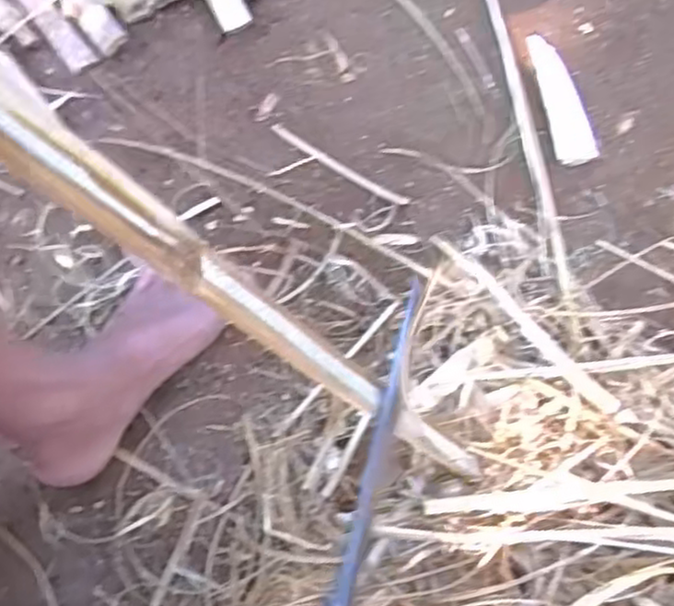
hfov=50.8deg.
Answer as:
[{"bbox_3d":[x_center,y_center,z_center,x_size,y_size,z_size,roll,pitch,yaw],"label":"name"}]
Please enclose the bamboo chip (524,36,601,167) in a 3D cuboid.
[{"bbox_3d":[0.246,-0.224,0.777,0.045,0.010,0.163,-5,68,-4],"label":"bamboo chip"}]

